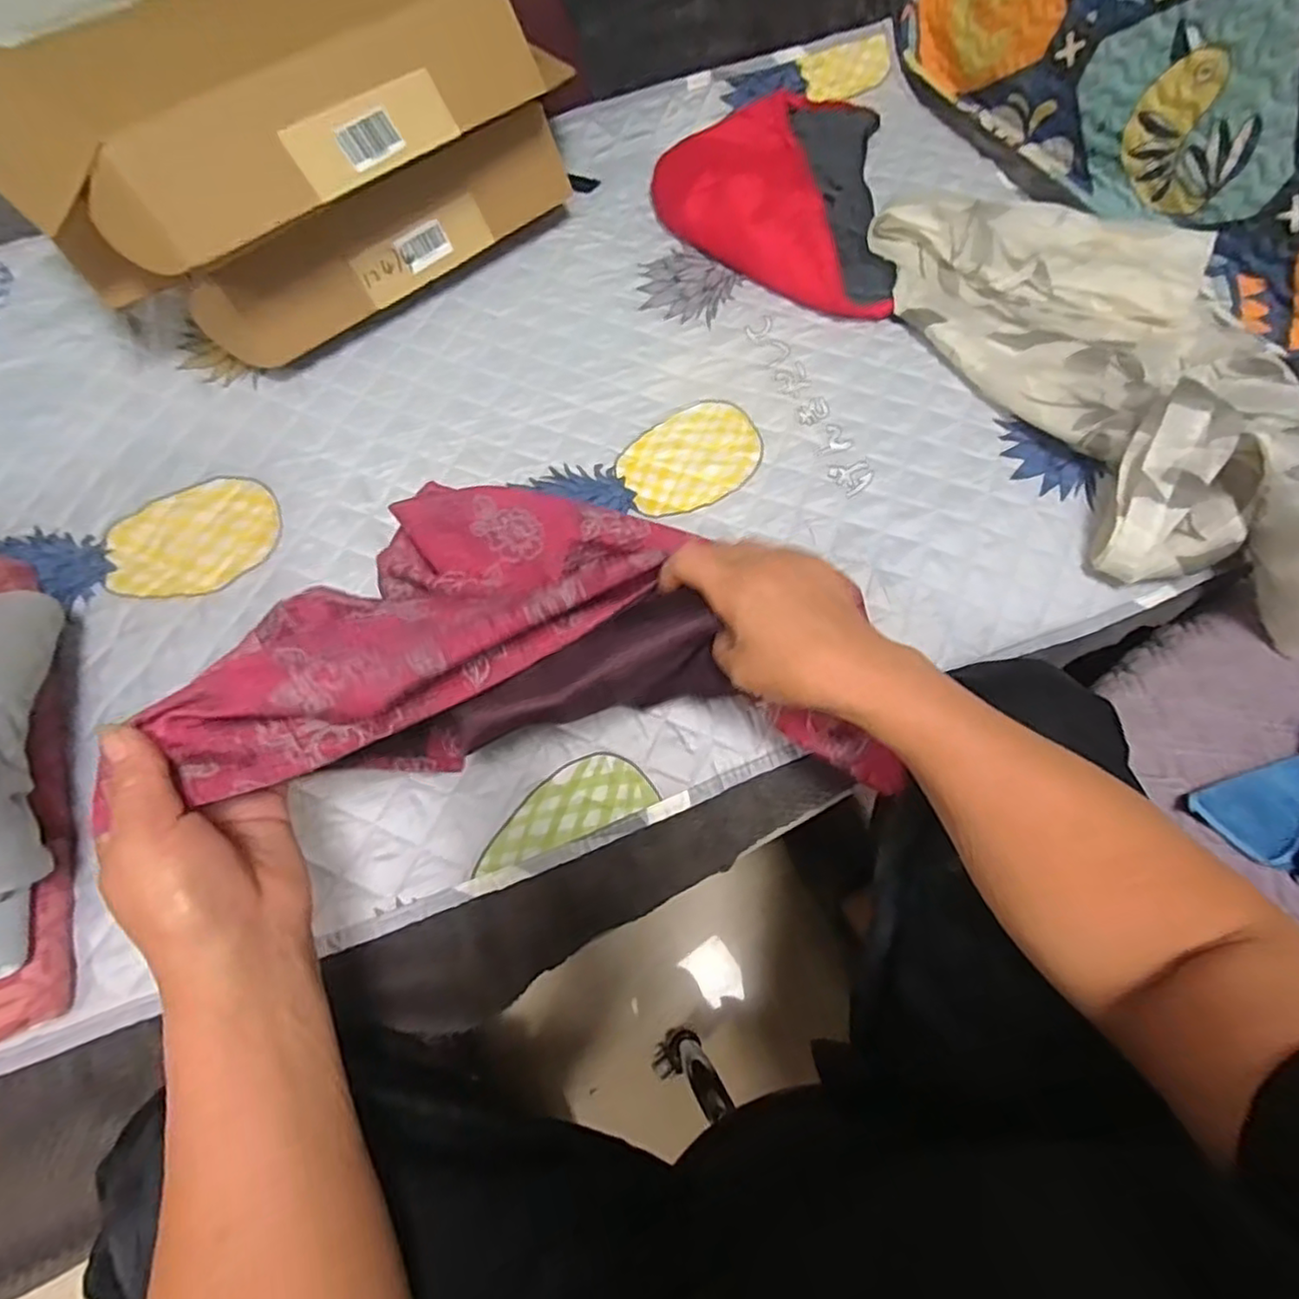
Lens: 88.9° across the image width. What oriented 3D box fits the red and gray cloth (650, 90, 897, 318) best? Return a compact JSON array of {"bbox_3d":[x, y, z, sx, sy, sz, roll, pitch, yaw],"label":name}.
[{"bbox_3d":[0.137,-0.530,0.739,0.255,0.056,0.392,7,65,2],"label":"red and gray cloth"}]

